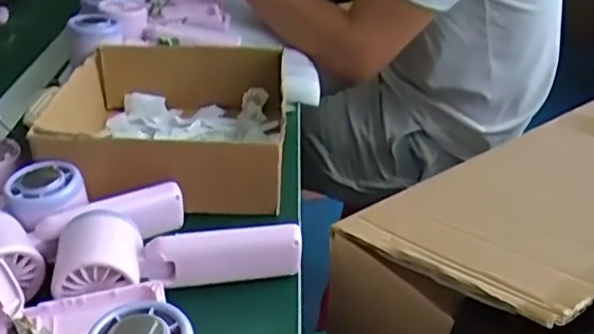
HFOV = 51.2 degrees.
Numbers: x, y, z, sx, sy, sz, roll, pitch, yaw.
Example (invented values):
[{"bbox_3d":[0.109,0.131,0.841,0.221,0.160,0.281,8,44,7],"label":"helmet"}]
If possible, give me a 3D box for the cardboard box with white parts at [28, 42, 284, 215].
[{"bbox_3d":[-0.120,-0.042,0.580,0.203,0.073,0.202,-1,32,-2],"label":"cardboard box with white parts"}]

